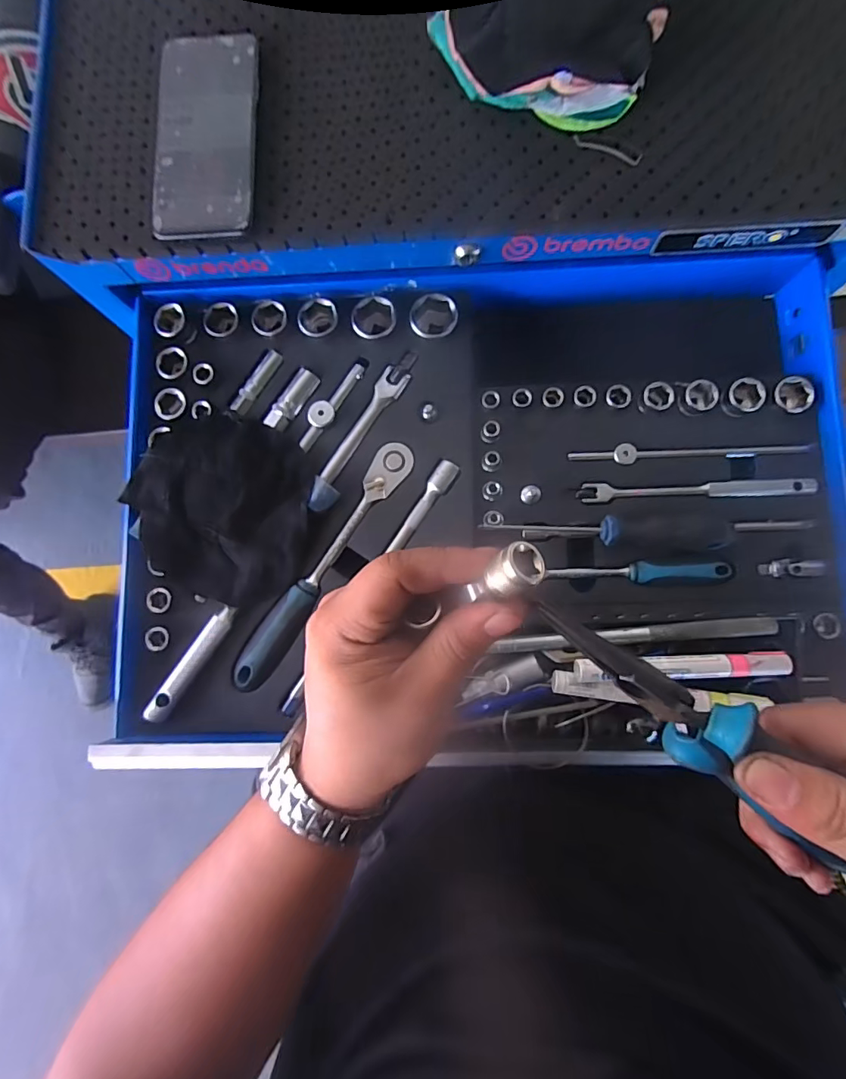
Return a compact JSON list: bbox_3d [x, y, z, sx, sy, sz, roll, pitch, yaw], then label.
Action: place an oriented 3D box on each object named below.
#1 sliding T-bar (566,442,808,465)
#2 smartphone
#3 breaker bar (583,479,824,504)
[{"bbox_3d":[0.222,-0.074,0.410,0.193,0.014,0.017,-2,86,2],"label":"sliding T-bar"},{"bbox_3d":[-0.164,-0.308,0.369,0.075,0.008,0.163,0,86,2],"label":"smartphone"},{"bbox_3d":[0.225,-0.041,0.405,0.186,0.016,0.016,-1,86,2],"label":"breaker bar"}]

